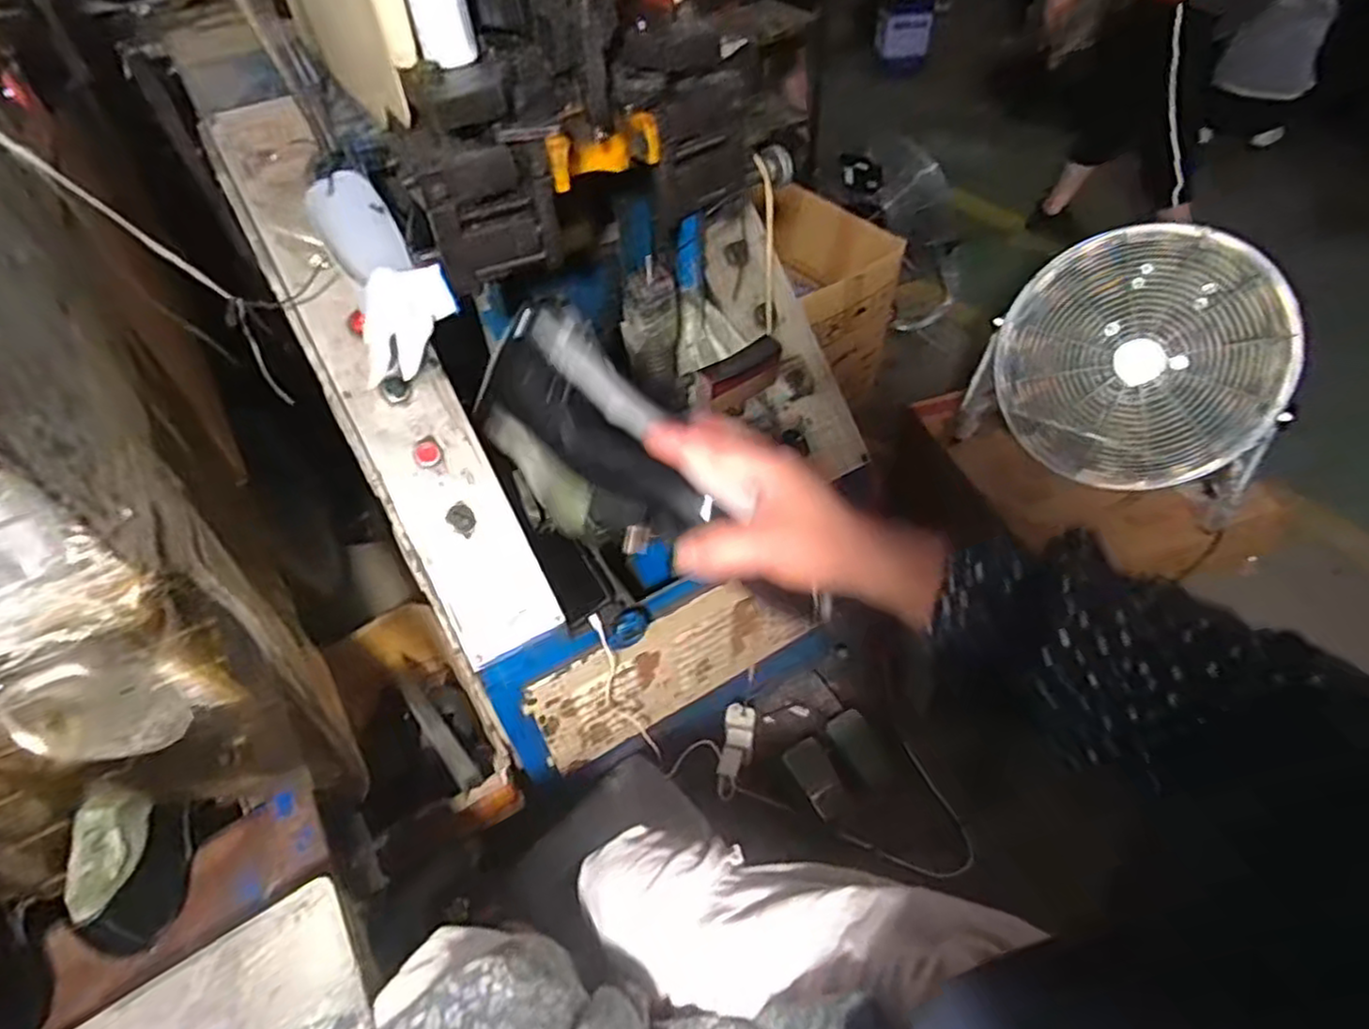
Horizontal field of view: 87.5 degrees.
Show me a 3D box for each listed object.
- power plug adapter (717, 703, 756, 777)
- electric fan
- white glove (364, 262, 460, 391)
[{"bbox_3d":[0.098,0.408,1.290,0.064,0.024,0.127,15,65,-18],"label":"power plug adapter"},{"bbox_3d":[0.893,-0.278,1.433,0.553,0.463,0.237,21,54,20],"label":"electric fan"},{"bbox_3d":[-0.290,-0.204,0.736,0.109,0.091,0.094,-22,52,-14],"label":"white glove"}]

